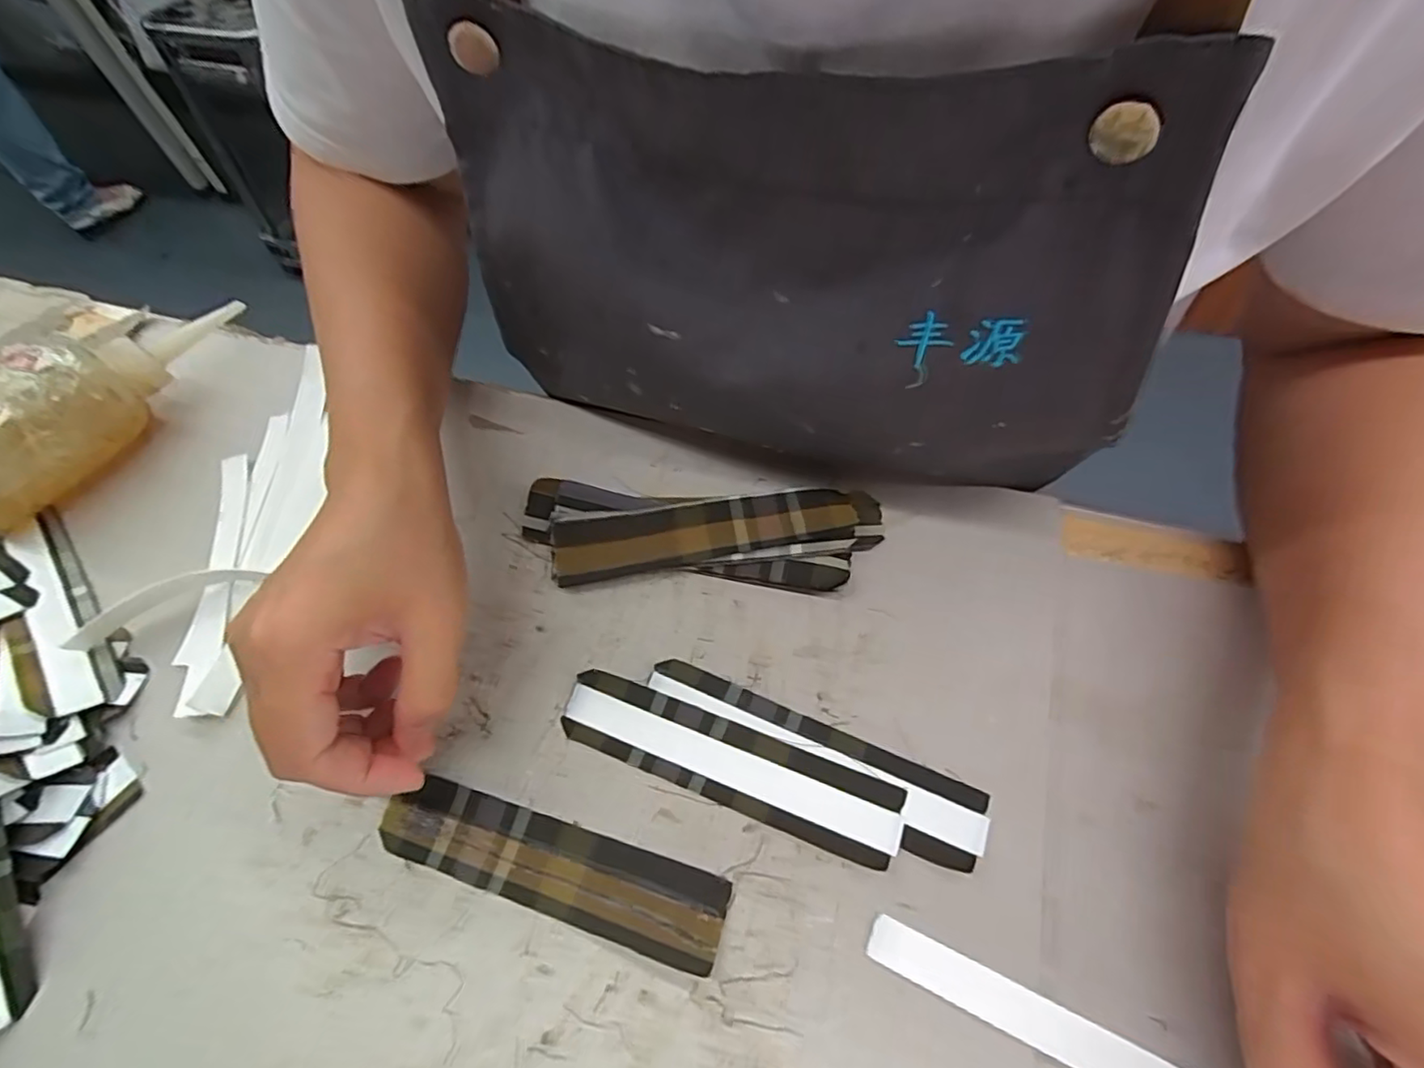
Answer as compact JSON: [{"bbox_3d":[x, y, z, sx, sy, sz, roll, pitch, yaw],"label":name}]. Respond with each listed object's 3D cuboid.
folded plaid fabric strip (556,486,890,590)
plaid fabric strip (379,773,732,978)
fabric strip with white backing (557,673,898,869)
[{"bbox_3d":[0.002,0.000,0.296,0.155,0.014,0.035,-8,60,0],"label":"folded plaid fabric strip"},{"bbox_3d":[-0.063,0.128,0.239,0.138,0.005,0.031,13,62,12],"label":"plaid fabric strip"},{"bbox_3d":[0.005,0.093,0.253,0.141,0.005,0.031,18,63,14],"label":"fabric strip with white backing"}]

